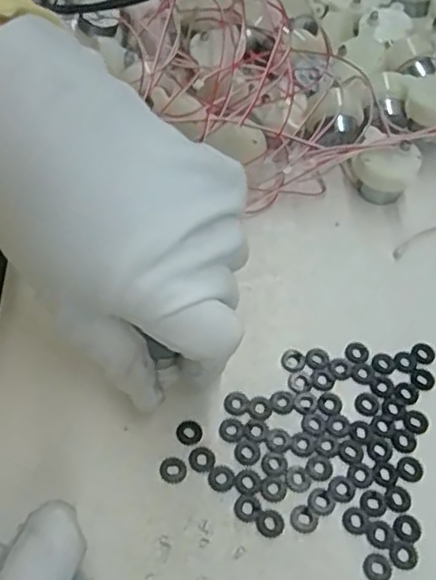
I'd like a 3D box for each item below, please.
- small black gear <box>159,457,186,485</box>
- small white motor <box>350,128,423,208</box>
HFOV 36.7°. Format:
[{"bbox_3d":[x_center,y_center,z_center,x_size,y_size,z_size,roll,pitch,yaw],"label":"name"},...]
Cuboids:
[{"bbox_3d":[-0.018,0.072,0.264,0.011,0.004,0.010,2,56,-3],"label":"small black gear"},{"bbox_3d":[0.088,-0.063,0.348,0.032,0.028,0.027,29,59,14],"label":"small white motor"}]

